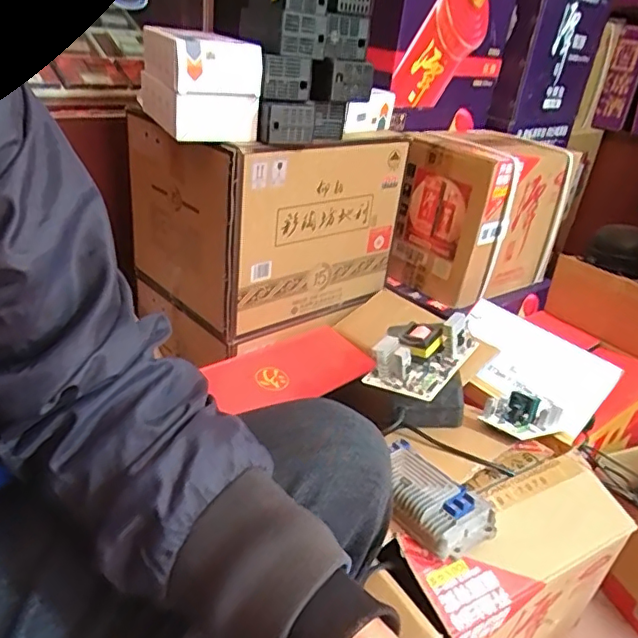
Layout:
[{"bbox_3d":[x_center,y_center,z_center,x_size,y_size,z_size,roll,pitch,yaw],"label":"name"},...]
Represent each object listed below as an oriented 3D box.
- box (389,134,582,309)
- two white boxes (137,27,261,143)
[{"bbox_3d":[0.329,-0.219,1.168,0.321,0.285,0.212,-16,36,-37],"label":"box"},{"bbox_3d":[-0.184,-0.353,0.836,0.114,0.125,0.219,-9,33,-28],"label":"two white boxes"}]

